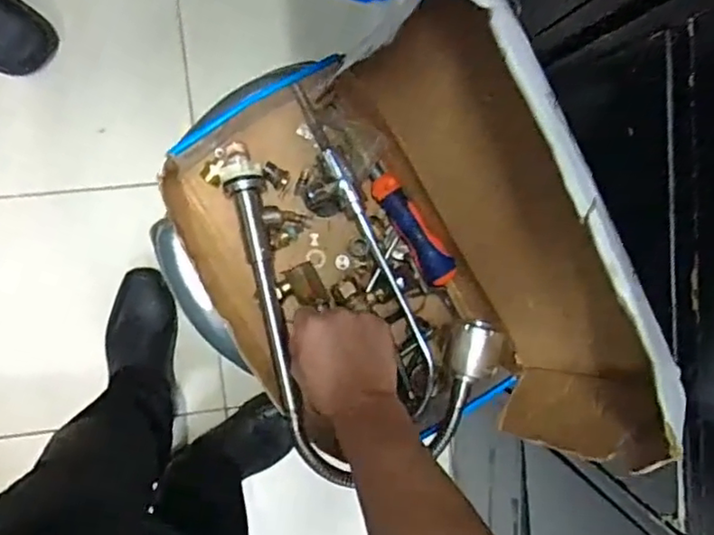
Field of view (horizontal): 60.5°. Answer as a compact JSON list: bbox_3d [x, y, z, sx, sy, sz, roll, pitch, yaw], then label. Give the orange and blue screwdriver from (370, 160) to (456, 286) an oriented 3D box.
[{"bbox_3d":[0.051,-0.041,0.583,0.028,0.028,0.128,-32,99,-2],"label":"orange and blue screwdriver"}]

